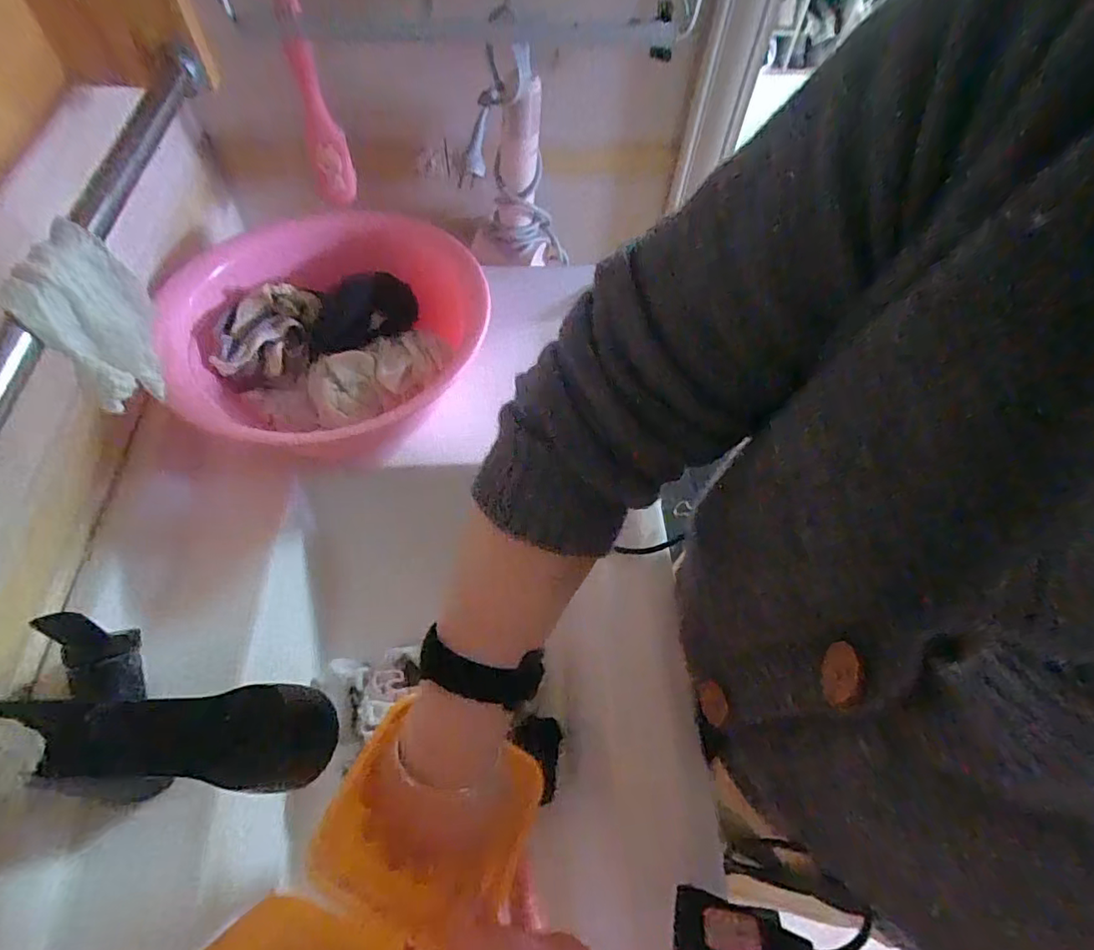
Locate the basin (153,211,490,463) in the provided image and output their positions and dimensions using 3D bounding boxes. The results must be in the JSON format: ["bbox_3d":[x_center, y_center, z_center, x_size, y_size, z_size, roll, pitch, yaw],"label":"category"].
[{"bbox_3d":[-0.205,-0.127,0.526,0.250,0.088,0.231,1,59,-2],"label":"basin"}]

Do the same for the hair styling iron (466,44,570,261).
[{"bbox_3d":[-0.026,-0.317,0.601,0.095,0.229,0.086,8,59,2],"label":"hair styling iron"}]

